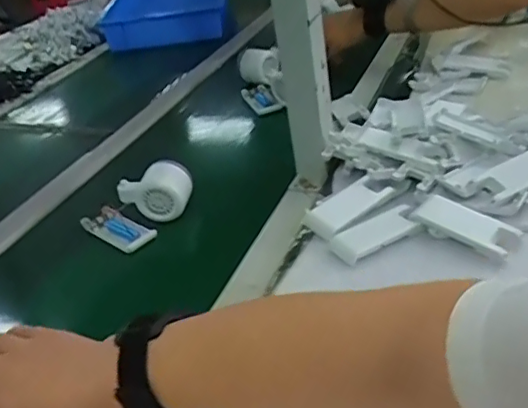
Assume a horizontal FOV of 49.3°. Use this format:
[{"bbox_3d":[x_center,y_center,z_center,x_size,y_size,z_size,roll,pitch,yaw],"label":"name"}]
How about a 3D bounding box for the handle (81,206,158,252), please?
[{"bbox_3d":[-0.170,0.027,0.675,0.099,0.020,0.039,19,42,36],"label":"handle"}]

